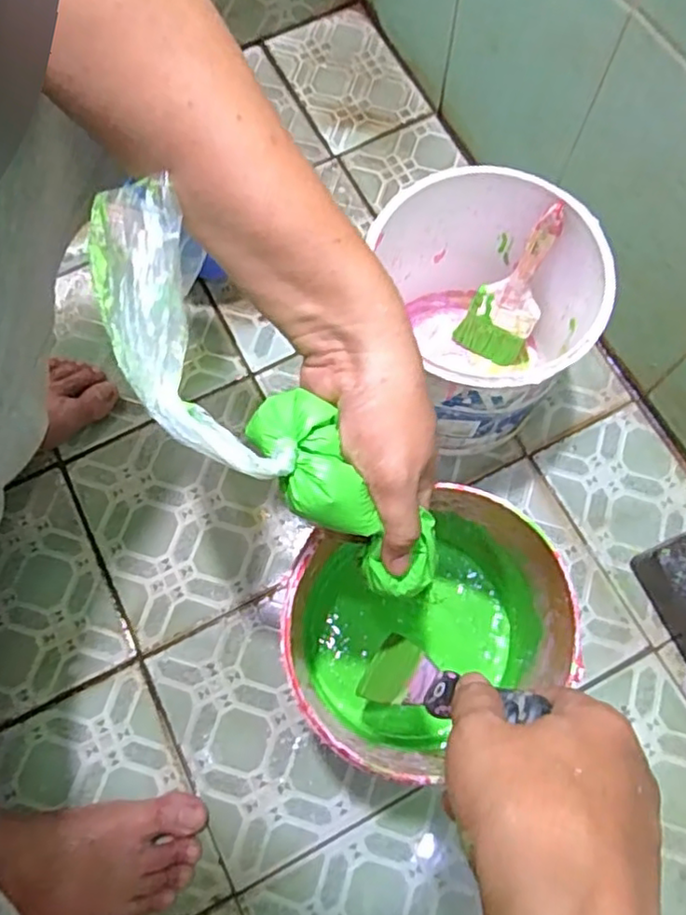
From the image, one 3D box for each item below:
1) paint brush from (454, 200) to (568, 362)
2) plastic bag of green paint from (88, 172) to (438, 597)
[{"bbox_3d":[0.161,-0.146,0.568,0.073,0.183,0.012,27,60,2],"label":"paint brush"},{"bbox_3d":[-0.042,-0.017,0.322,0.068,0.054,0.255,-45,102,-12],"label":"plastic bag of green paint"}]

